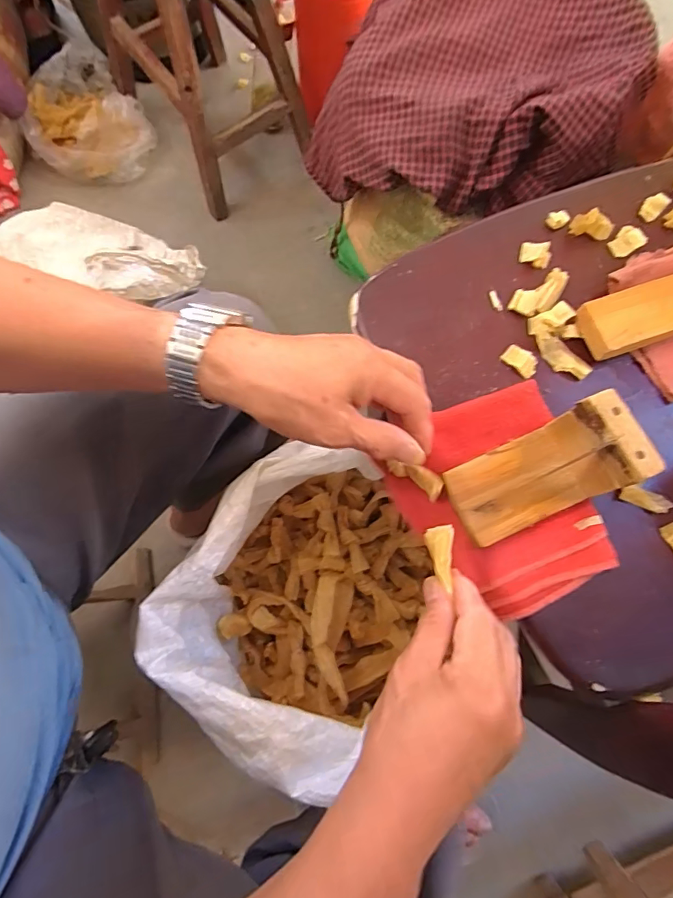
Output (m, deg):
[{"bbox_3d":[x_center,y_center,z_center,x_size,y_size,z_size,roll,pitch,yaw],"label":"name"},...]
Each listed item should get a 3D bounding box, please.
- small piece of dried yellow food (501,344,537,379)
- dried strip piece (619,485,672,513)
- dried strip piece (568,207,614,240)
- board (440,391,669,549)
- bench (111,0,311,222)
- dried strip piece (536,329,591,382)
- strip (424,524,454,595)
[{"bbox_3d":[0.152,-0.073,0.393,0.029,0.006,0.019,44,79,11],"label":"small piece of dried yellow food"},{"bbox_3d":[0.234,0.037,0.363,0.035,0.008,0.014,23,76,7],"label":"dried strip piece"},{"bbox_3d":[0.224,-0.197,0.420,0.035,0.022,0.016,16,74,3],"label":"dried strip piece"},{"bbox_3d":[0.138,0.016,0.321,0.104,0.066,0.059,-23,75,-6],"label":"board"},{"bbox_3d":[-0.243,-0.732,0.807,0.245,0.428,0.389,-32,76,-8],"label":"bench"},{"bbox_3d":[0.184,-0.076,0.394,0.020,0.006,0.051,-37,77,-9],"label":"dried strip piece"},{"bbox_3d":[0.066,0.067,0.303,0.017,0.008,0.036,-3,77,-2],"label":"strip"}]

